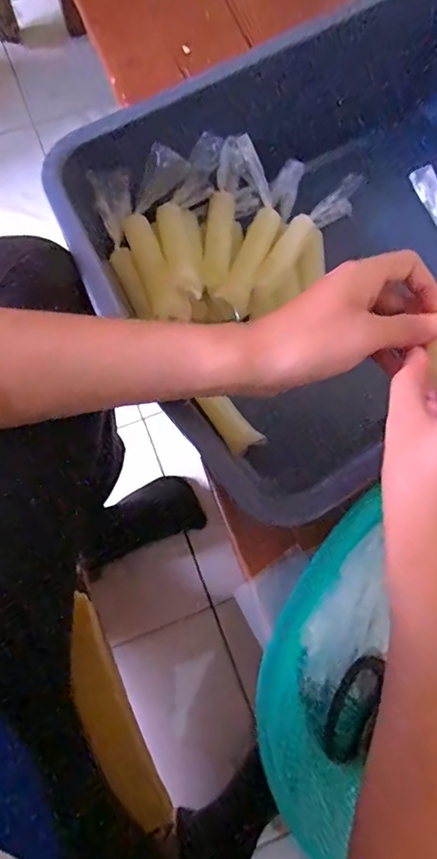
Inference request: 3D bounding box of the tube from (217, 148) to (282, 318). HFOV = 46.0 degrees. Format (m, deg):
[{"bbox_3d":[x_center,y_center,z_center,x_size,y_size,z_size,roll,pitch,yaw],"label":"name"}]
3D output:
[{"bbox_3d":[0.040,-0.188,0.499,0.030,0.032,0.155,22,77,5],"label":"tube"}]

